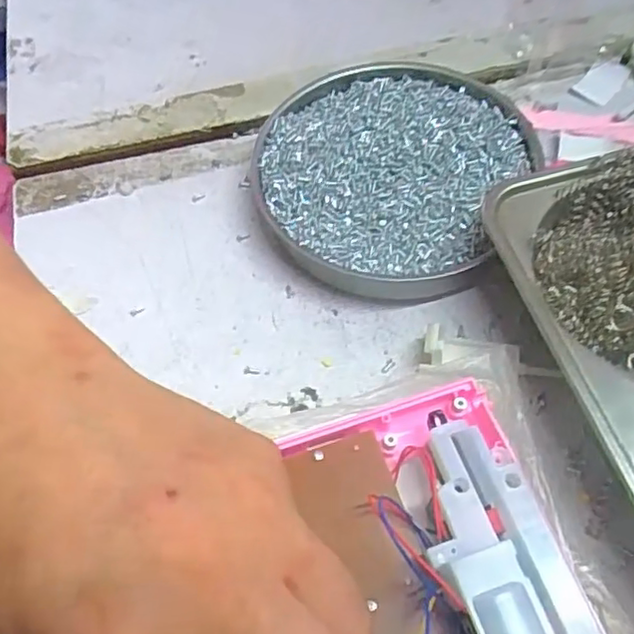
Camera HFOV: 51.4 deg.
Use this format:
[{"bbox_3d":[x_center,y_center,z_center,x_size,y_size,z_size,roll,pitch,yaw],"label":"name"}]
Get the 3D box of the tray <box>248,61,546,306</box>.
[{"bbox_3d":[0.036,-0.070,0.329,0.124,0.028,0.131,-1,58,1],"label":"tray"}]

